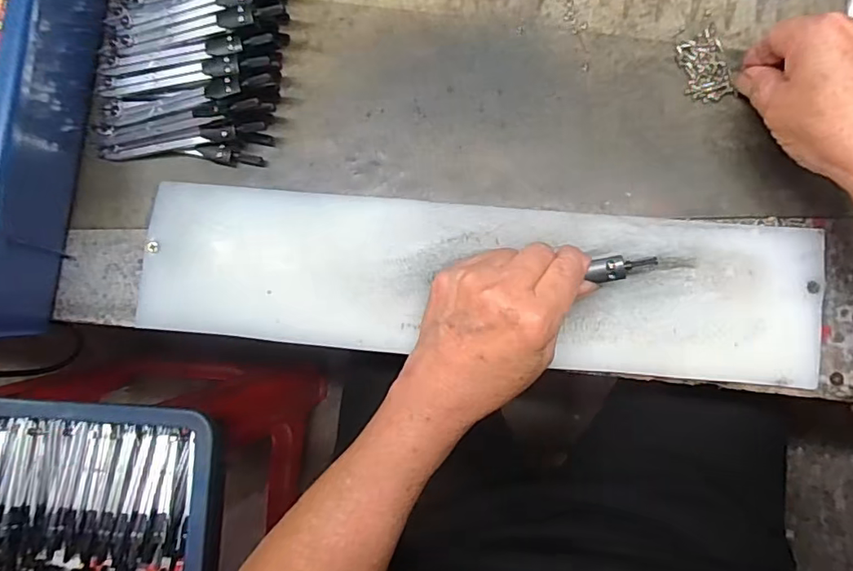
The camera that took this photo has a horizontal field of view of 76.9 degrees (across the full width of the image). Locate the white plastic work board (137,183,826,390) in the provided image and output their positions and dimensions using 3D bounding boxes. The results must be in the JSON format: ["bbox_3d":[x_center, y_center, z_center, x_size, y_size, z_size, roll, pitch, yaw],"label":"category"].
[{"bbox_3d":[0.028,-0.003,0.324,0.396,0.018,0.094,4,87,5],"label":"white plastic work board"}]

